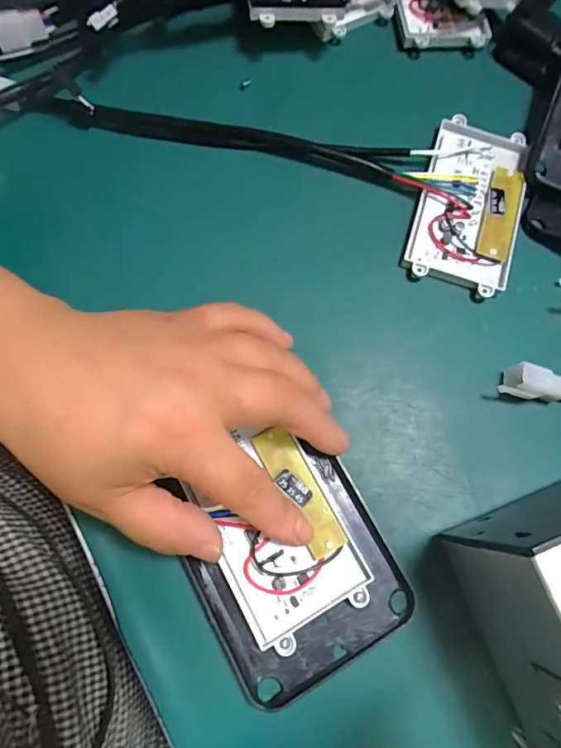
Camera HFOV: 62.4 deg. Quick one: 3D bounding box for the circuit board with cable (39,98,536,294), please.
[{"bbox_3d":[0.012,-0.144,0.286,0.279,0.017,0.113,20,73,1],"label":"circuit board with cable"}]

